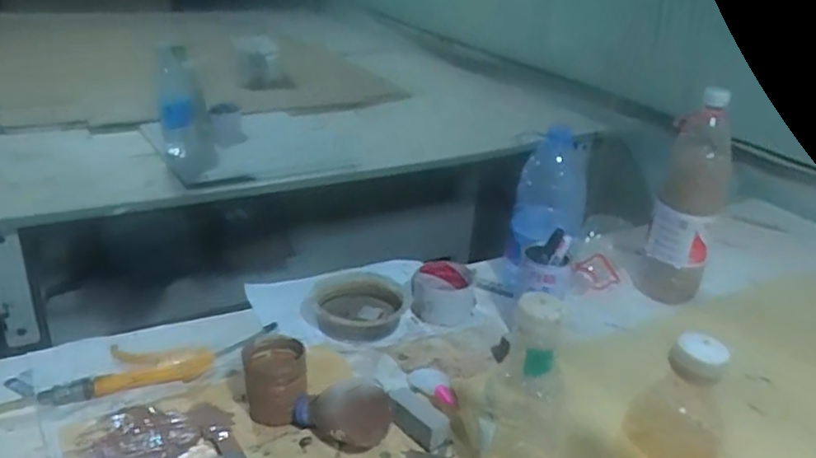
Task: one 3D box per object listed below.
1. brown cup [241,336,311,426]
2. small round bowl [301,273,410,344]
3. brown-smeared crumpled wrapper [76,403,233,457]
[{"bbox_3d":[-0.141,0.152,0.683,0.065,0.063,0.078,-5,28,-17],"label":"brown cup"},{"bbox_3d":[-0.060,0.099,0.827,0.134,0.035,0.108,-6,28,-19],"label":"small round bowl"},{"bbox_3d":[-0.248,0.204,0.646,0.135,0.014,0.097,-10,30,-26],"label":"brown-smeared crumpled wrapper"}]

